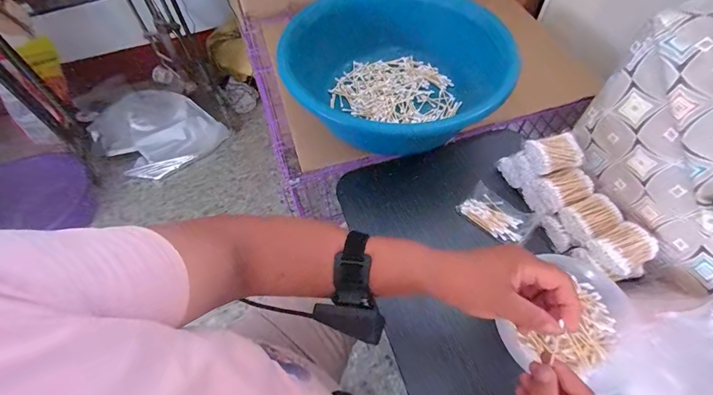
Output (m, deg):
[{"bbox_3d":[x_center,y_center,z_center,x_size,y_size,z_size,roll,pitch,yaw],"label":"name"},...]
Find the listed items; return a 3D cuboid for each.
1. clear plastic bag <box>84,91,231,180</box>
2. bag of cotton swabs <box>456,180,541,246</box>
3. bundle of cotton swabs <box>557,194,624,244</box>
[{"bbox_3d":[-0.736,-0.239,1.269,0.365,0.125,0.338,25,61,16],"label":"clear plastic bag"},{"bbox_3d":[0.231,0.029,0.561,0.112,0.022,0.073,34,64,21],"label":"bag of cotton swabs"},{"bbox_3d":[0.351,0.031,0.514,0.076,0.026,0.057,-22,59,-12],"label":"bundle of cotton swabs"}]

